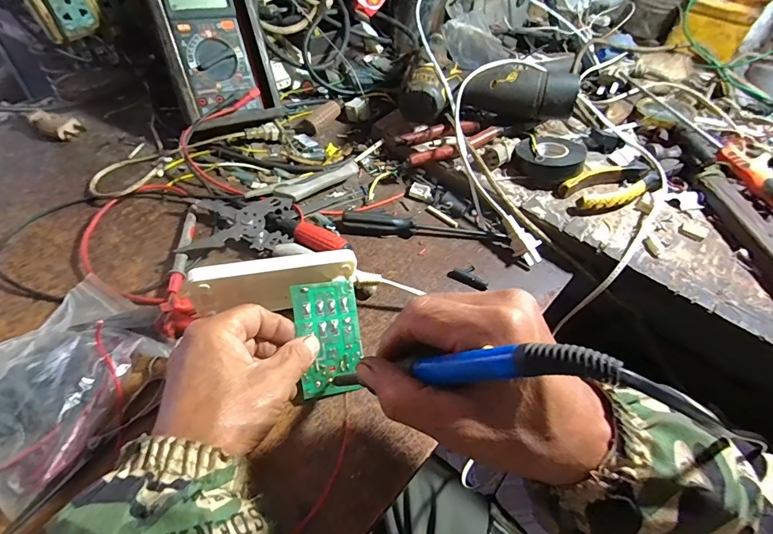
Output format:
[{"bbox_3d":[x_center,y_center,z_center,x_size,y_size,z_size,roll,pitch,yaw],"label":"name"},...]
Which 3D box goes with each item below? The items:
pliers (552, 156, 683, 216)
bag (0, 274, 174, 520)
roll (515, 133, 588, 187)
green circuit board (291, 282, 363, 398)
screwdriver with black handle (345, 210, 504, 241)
[{"bbox_3d":[0.269,-0.098,0.459,0.171,0.021,0.054,-21,57,-20],"label":"pliers"},{"bbox_3d":[-0.229,0.072,0.283,0.107,0.039,0.146,20,53,10],"label":"bag"},{"bbox_3d":[0.184,-0.124,0.461,0.072,0.035,0.069,2,52,-3],"label":"roll"},{"bbox_3d":[-0.044,0.054,0.320,0.050,0.004,0.086,-4,78,-24],"label":"green circuit board"},{"bbox_3d":[0.042,-0.041,0.425,0.169,0.023,0.020,2,52,-3],"label":"screwdriver with black handle"}]

